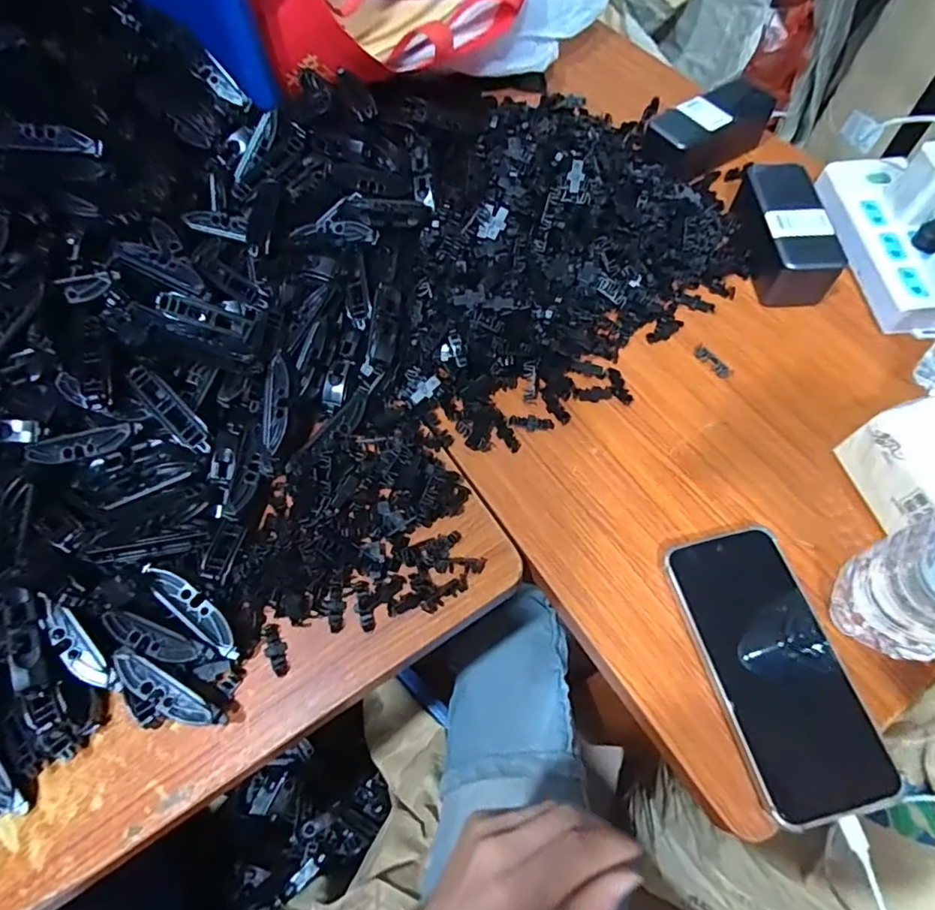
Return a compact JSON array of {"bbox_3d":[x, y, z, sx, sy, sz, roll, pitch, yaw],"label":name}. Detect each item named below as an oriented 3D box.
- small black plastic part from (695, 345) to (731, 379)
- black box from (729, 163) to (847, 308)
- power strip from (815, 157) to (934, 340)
[{"bbox_3d":[0.207,-0.079,0.466,0.012,0.004,0.037,-33,67,-14],"label":"small black plastic part"},{"bbox_3d":[0.284,-0.200,0.497,0.064,0.049,0.128,0,63,2],"label":"black box"},{"bbox_3d":[0.369,-0.194,0.494,0.069,0.035,0.189,-1,63,2],"label":"power strip"}]

